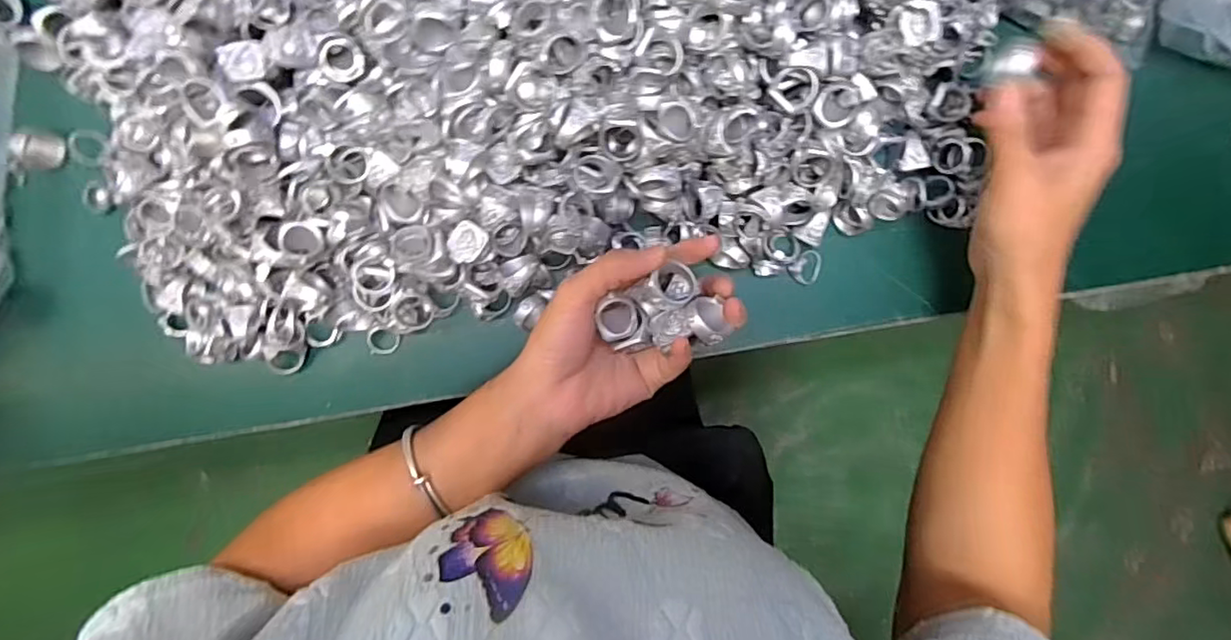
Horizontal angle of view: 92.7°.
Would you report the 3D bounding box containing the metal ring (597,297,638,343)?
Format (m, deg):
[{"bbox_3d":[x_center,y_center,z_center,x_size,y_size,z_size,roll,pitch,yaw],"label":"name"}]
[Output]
[{"bbox_3d":[0.002,-0.001,0.315,0.021,0.008,0.022,-19,92,-2],"label":"metal ring"}]

